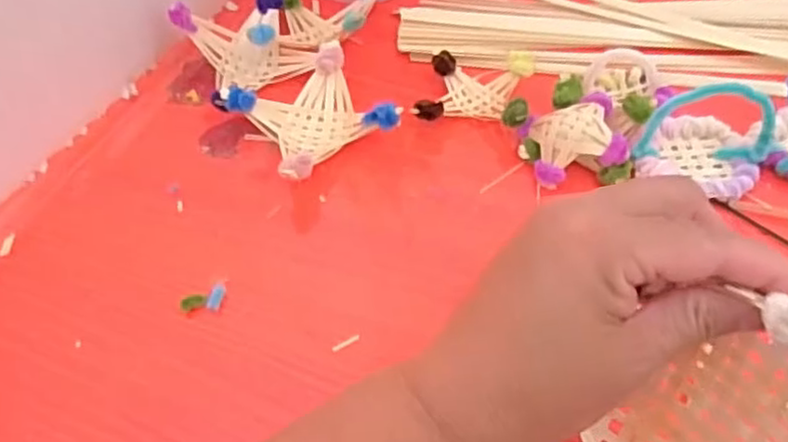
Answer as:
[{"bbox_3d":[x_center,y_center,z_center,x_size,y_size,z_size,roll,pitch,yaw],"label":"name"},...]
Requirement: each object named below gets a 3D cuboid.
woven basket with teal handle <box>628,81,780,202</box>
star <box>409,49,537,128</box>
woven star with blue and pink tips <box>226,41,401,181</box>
[{"bbox_3d":[0.176,-0.052,0.390,0.068,0.054,0.064,19,53,19],"label":"woven basket with teal handle"},{"bbox_3d":[0.052,-0.083,0.445,0.067,0.027,0.063,8,50,10],"label":"star"},{"bbox_3d":[-0.049,-0.064,0.431,0.081,0.037,0.086,-29,54,-20],"label":"woven star with blue and pink tips"}]

